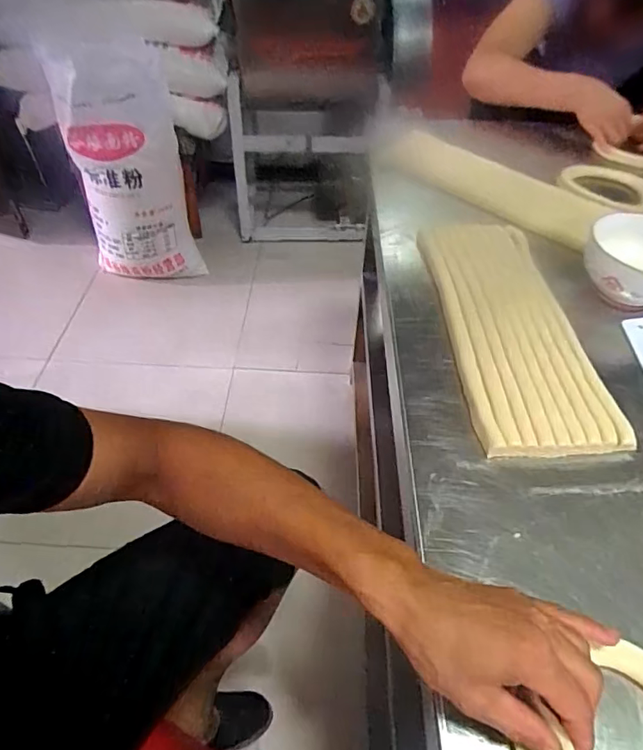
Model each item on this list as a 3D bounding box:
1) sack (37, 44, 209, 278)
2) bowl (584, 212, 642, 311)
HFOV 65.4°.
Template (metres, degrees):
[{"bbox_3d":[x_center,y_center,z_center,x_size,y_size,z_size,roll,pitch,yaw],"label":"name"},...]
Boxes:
[{"bbox_3d":[-0.641,-0.675,1.689,0.338,0.691,0.272,-15,51,-15],"label":"sack"},{"bbox_3d":[0.396,-0.138,0.632,0.129,0.078,0.115,34,55,23],"label":"bowl"}]

